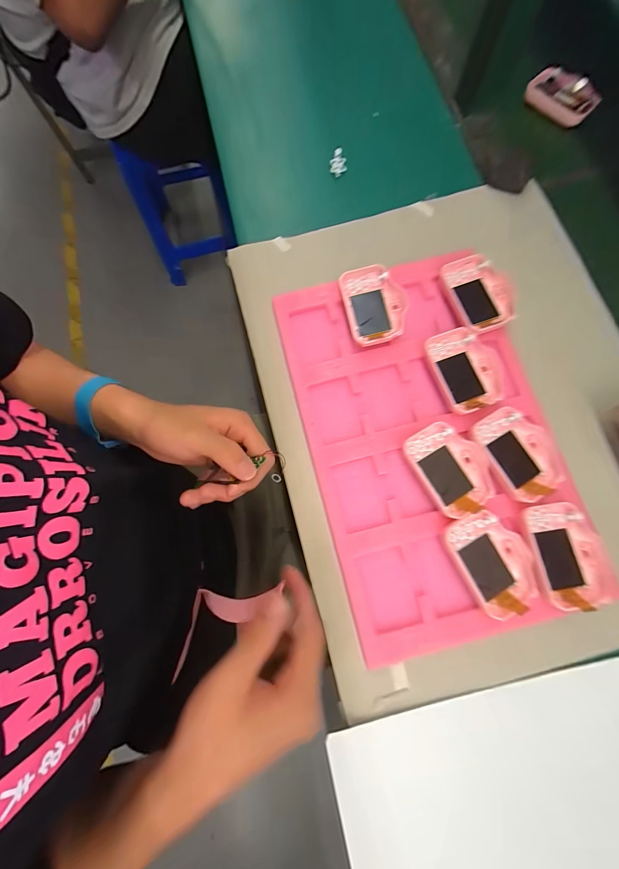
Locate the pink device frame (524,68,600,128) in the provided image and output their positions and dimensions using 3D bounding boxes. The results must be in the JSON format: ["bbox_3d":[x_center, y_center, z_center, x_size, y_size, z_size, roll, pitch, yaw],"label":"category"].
[{"bbox_3d":[0.325,-0.436,0.427,0.084,0.011,0.080,38,81,9],"label":"pink device frame"}]

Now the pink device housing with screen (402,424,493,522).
[{"bbox_3d":[0.132,0.030,0.311,0.057,0.017,0.083,-31,78,-6],"label":"pink device housing with screen"}]

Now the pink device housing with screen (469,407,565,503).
[{"bbox_3d":[0.197,0.015,0.311,0.062,0.016,0.082,-30,78,-5],"label":"pink device housing with screen"}]

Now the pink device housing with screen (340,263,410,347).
[{"bbox_3d":[0.070,-0.136,0.349,0.061,0.017,0.080,-14,77,-2],"label":"pink device housing with screen"}]

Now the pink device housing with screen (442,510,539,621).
[{"bbox_3d":[0.160,0.110,0.291,0.060,0.018,0.082,-30,78,-5],"label":"pink device housing with screen"}]

